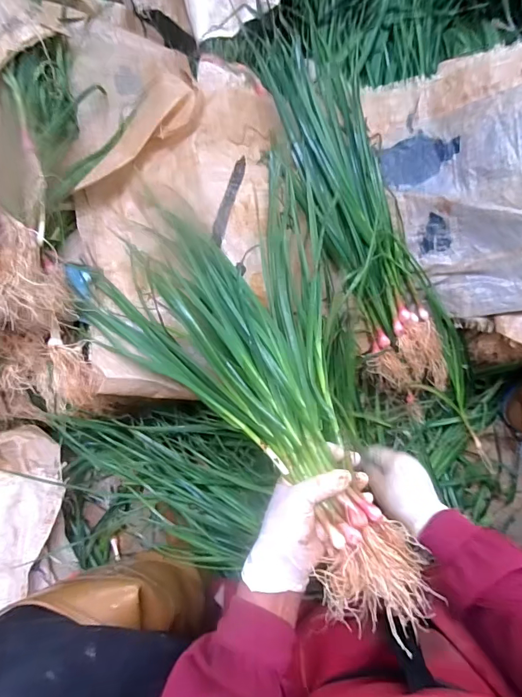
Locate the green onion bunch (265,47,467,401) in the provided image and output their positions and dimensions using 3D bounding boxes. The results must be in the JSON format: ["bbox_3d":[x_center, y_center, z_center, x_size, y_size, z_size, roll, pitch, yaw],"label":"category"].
[{"bbox_3d":[0.155,-0.175,0.620,0.143,0.088,0.580,-24,94,-7],"label":"green onion bunch"}]

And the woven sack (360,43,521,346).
[{"bbox_3d":[0.362,-0.199,0.554,0.306,0.156,0.466,-24,75,-7],"label":"woven sack"}]

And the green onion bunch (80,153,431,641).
[{"bbox_3d":[0.000,0.031,0.481,0.307,0.078,0.540,-26,59,-8],"label":"green onion bunch"}]

